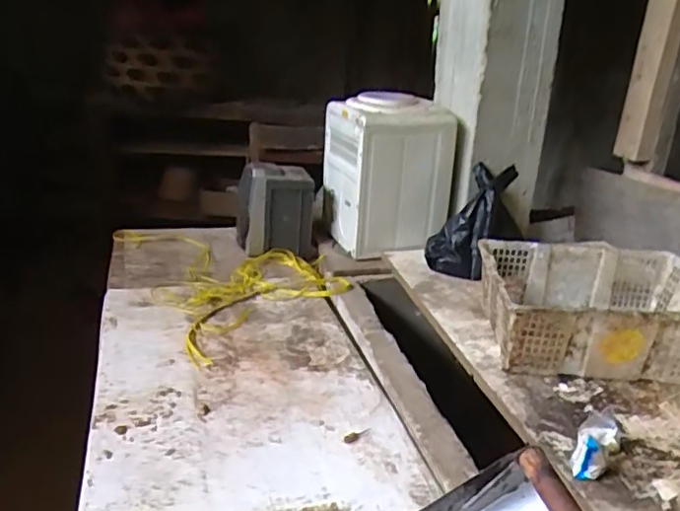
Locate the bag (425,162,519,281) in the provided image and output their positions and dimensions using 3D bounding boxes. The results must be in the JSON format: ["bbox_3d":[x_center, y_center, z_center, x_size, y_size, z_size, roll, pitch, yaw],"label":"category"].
[{"bbox_3d":[0.369,-0.104,1.644,0.175,0.350,0.098,21,-12,43],"label":"bag"}]

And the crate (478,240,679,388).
[{"bbox_3d":[0.564,0.127,1.321,0.475,0.182,0.350,3,22,2],"label":"crate"}]

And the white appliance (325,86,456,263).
[{"bbox_3d":[0.141,-0.245,1.779,0.322,0.433,0.308,-3,23,-14],"label":"white appliance"}]

